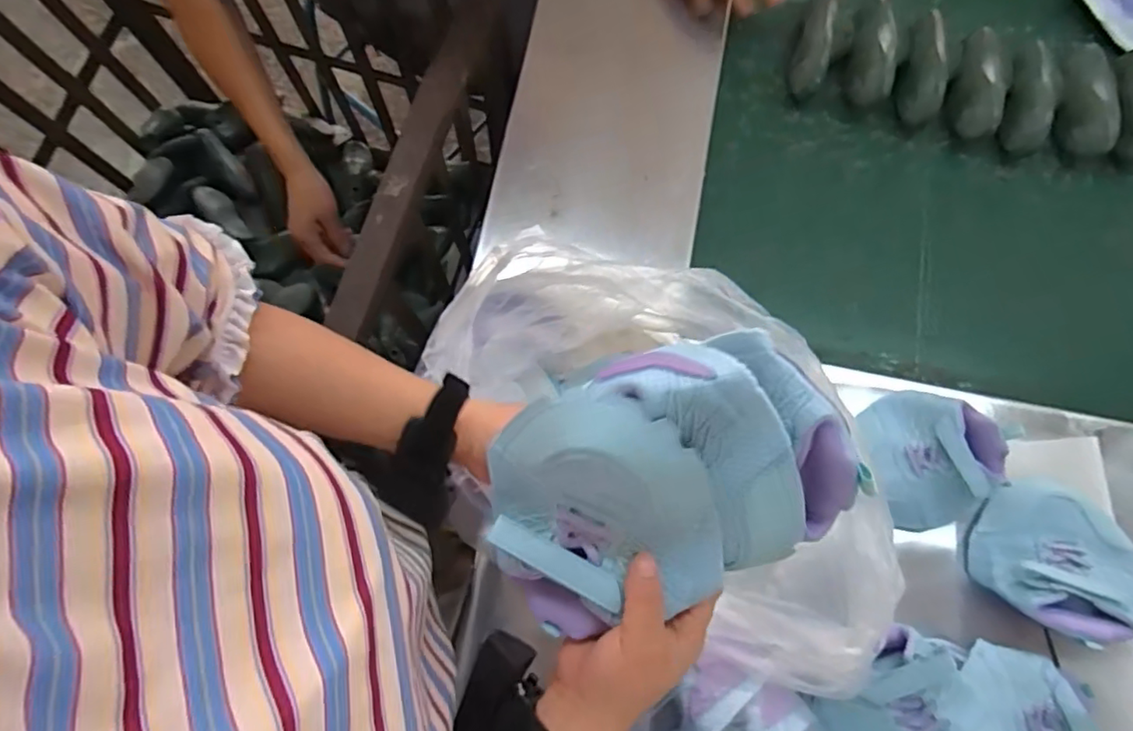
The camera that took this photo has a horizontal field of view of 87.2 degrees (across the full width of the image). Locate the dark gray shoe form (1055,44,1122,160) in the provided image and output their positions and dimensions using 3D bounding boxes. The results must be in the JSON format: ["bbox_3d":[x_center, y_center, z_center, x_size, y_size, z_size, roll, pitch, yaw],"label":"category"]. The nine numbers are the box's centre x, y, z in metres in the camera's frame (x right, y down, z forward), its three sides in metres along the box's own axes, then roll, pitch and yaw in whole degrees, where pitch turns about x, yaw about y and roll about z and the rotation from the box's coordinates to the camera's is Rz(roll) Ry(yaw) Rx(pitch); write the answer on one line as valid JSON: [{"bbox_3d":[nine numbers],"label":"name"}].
[{"bbox_3d":[0.673,-0.343,0.773,0.060,0.032,0.152,11,77,1],"label":"dark gray shoe form"}]

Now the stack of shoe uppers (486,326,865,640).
[{"bbox_3d":[0.052,0.067,0.331,0.184,0.090,0.131,-24,79,-7],"label":"stack of shoe uppers"}]

